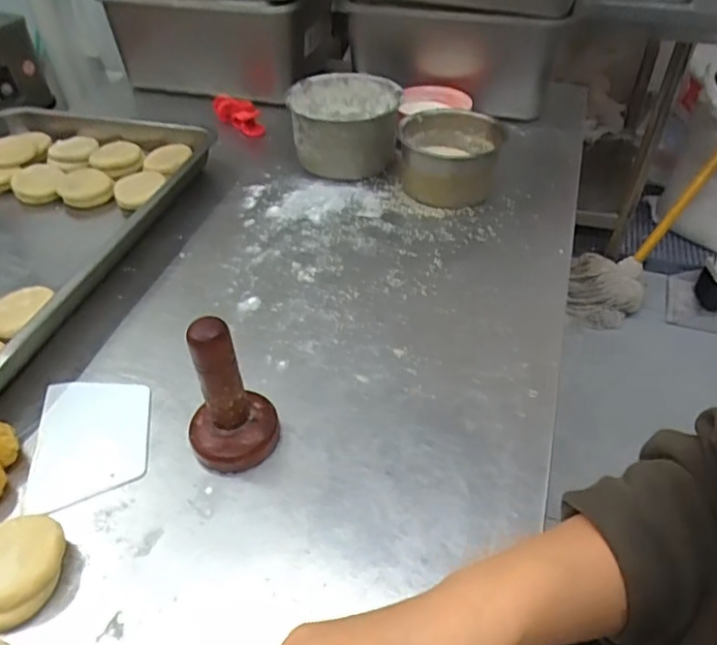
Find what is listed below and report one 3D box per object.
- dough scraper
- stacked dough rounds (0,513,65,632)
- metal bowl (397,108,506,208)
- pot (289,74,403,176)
[{"bbox_3d":[-0.219,0.093,0.485,0.089,0.004,0.119,-9,44,-9],"label":"dough scraper"},{"bbox_3d":[-0.229,0.167,0.393,0.056,0.024,0.070,16,46,17],"label":"stacked dough rounds"},{"bbox_3d":[0.113,-0.213,0.760,0.129,0.076,0.141,0,43,0],"label":"metal bowl"},{"bbox_3d":[-0.019,-0.266,0.807,0.142,0.096,0.149,0,43,0],"label":"pot"}]

